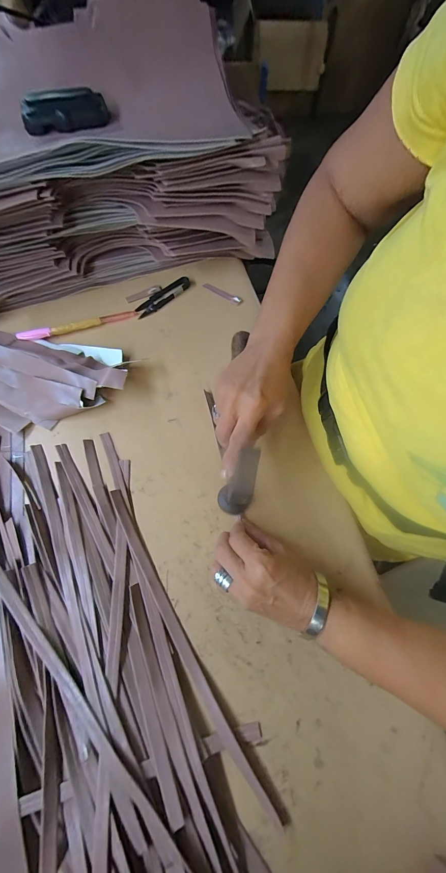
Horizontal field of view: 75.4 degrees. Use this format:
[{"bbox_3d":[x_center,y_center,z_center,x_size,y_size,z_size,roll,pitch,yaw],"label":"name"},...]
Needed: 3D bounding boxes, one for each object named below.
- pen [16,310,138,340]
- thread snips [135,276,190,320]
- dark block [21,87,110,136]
[{"bbox_3d":[-0.205,-0.158,0.410,0.162,0.014,0.011,-18,70,-9],"label":"pen"},{"bbox_3d":[-0.091,-0.212,0.437,0.097,0.007,0.027,-40,75,-16],"label":"thread snips"},{"bbox_3d":[-0.210,-0.432,0.383,0.109,0.029,0.045,-21,71,-8],"label":"dark block"}]

